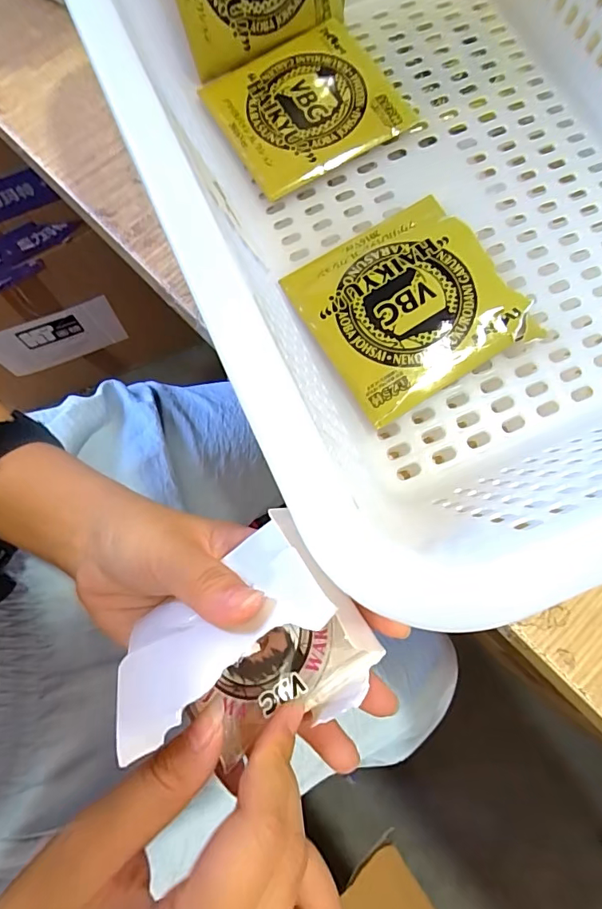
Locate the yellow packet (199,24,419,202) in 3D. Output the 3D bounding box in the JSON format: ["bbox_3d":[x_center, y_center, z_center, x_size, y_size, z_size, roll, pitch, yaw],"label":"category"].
[{"bbox_3d":[0.003,-0.187,0.251,0.088,0.015,0.081,-26,77,-6],"label":"yellow packet"}]

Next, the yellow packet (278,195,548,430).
[{"bbox_3d":[0.049,-0.070,0.218,0.086,0.012,0.085,-29,77,-6],"label":"yellow packet"}]

